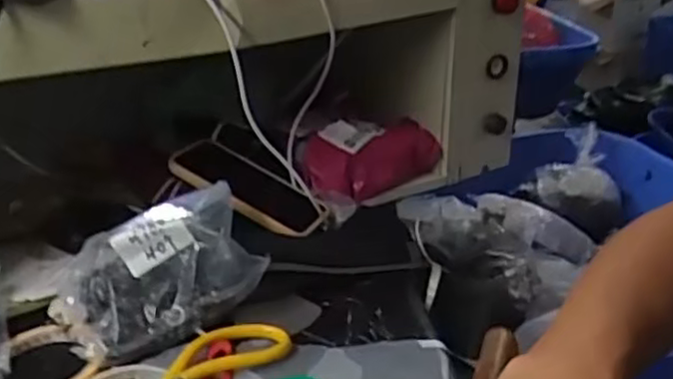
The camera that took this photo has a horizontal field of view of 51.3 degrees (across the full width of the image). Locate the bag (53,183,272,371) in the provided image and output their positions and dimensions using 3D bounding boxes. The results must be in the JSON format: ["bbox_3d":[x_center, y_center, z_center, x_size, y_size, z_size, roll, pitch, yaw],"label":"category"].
[{"bbox_3d":[-0.154,0.065,0.597,0.165,0.077,0.120,-13,27,-24],"label":"bag"}]

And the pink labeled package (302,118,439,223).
[{"bbox_3d":[0.037,-0.039,0.812,0.170,0.069,0.084,-24,32,-39],"label":"pink labeled package"}]

